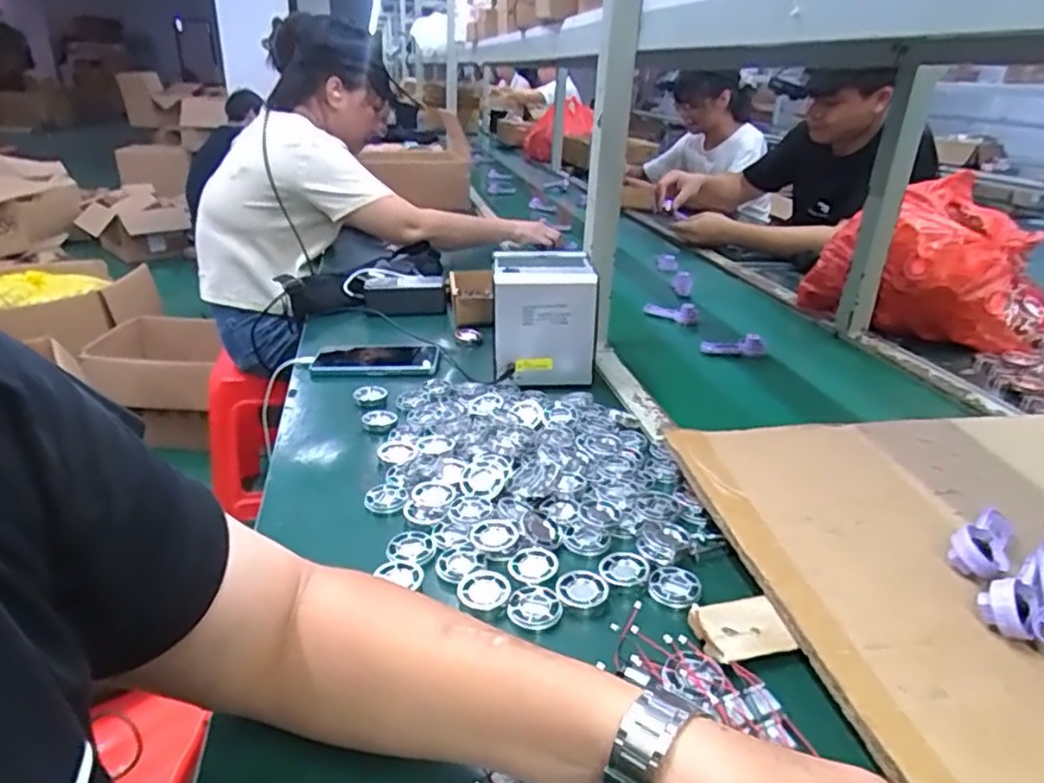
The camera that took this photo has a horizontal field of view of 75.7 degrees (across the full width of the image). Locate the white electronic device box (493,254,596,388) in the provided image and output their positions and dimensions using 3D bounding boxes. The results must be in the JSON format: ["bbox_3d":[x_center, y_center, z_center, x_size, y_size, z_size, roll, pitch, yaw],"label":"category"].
[{"bbox_3d":[0.027,-0.094,0.853,0.123,0.137,0.119,1,26,-2],"label":"white electronic device box"}]

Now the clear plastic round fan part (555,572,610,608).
[{"bbox_3d":[0.046,0.150,0.512,0.039,0.006,0.037,2,26,-1],"label":"clear plastic round fan part"}]

